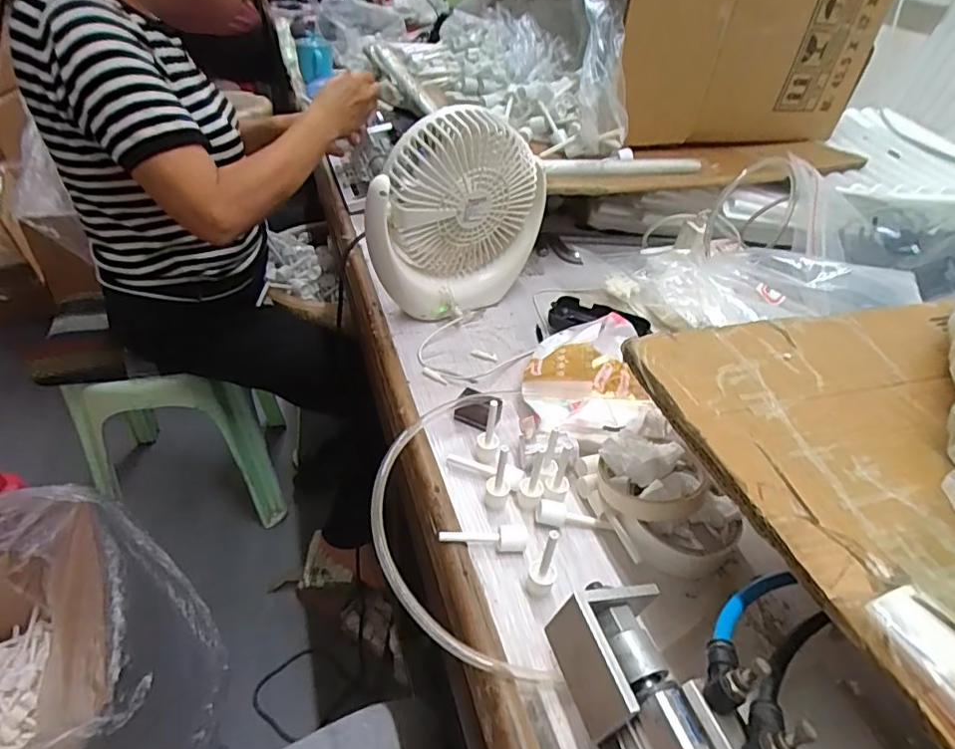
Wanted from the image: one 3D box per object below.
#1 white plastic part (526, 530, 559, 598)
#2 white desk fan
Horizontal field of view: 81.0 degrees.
[{"bbox_3d":[0.046,0.129,0.379,0.019,0.051,0.018,3,40,-3],"label":"white plastic part"},{"bbox_3d":[-0.024,-0.169,0.596,0.183,0.206,0.068,-22,47,-29],"label":"white desk fan"}]

